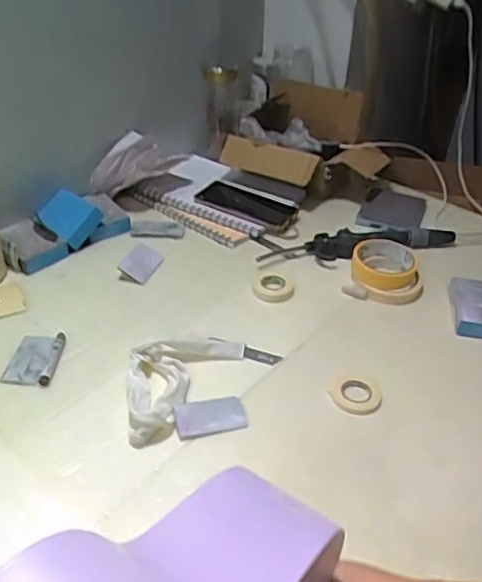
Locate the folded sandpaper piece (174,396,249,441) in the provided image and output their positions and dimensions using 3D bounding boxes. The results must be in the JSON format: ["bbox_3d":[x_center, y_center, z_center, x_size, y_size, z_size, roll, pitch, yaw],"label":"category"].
[{"bbox_3d":[-0.032,0.131,0.626,0.073,0.012,0.042,-9,39,-15],"label":"folded sandpaper piece"}]

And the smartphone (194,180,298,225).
[{"bbox_3d":[0.009,-0.140,0.939,0.148,0.012,0.065,20,41,21],"label":"smartphone"}]

